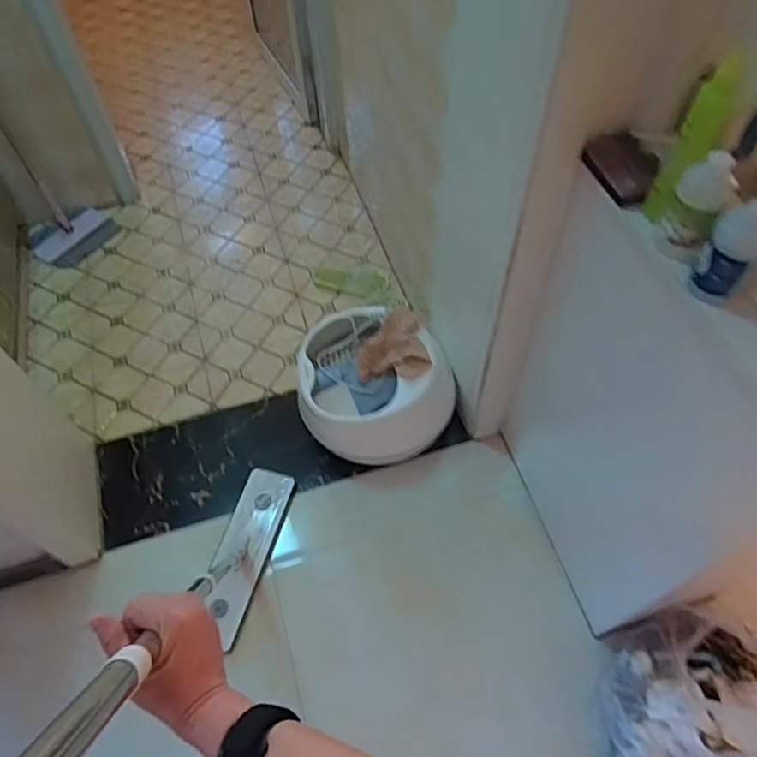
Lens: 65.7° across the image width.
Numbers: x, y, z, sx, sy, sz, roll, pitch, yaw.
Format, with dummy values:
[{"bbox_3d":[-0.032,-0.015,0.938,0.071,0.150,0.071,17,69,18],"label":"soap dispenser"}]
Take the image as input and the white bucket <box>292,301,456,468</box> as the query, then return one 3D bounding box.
[{"bbox_3d":[-0.013,0.019,1.398,0.345,0.204,0.315,0,58,0],"label":"white bucket"}]

